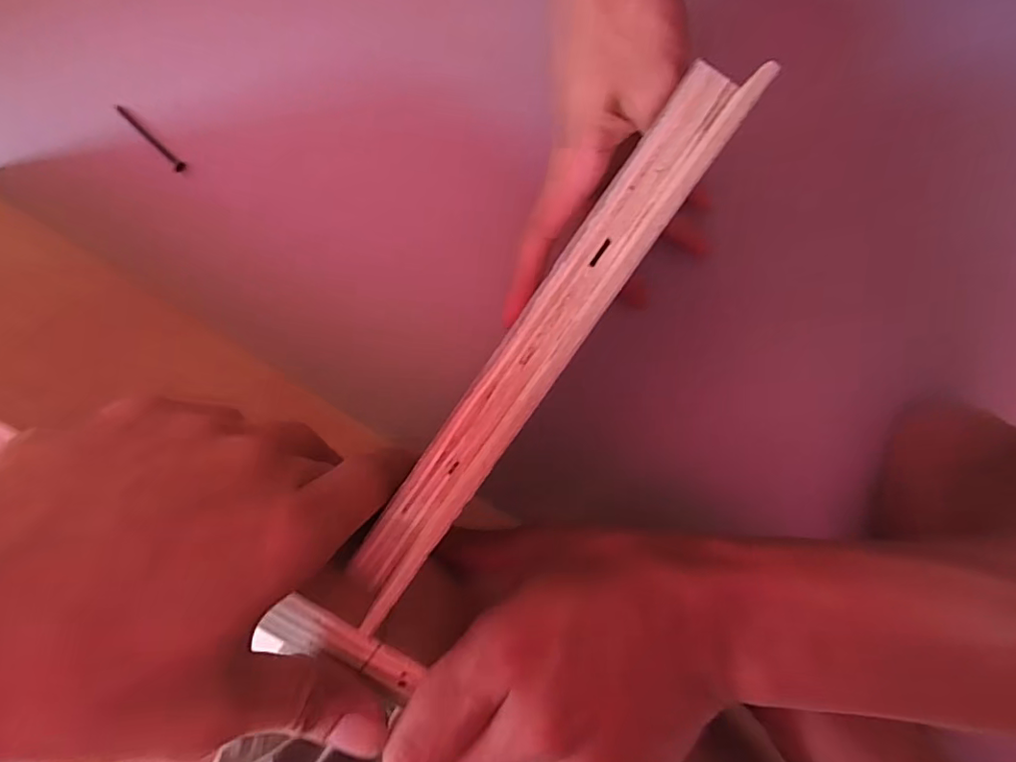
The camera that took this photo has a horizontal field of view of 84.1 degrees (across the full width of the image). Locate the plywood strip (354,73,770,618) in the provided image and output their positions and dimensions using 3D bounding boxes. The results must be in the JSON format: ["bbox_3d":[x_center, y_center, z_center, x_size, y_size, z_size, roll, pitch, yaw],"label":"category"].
[{"bbox_3d":[0.010,-0.009,0.188,0.009,0.034,0.210,30,100,-32],"label":"plywood strip"}]

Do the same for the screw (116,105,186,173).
[{"bbox_3d":[-0.205,-0.140,0.323,0.006,0.004,0.048,-42,99,4],"label":"screw"}]

